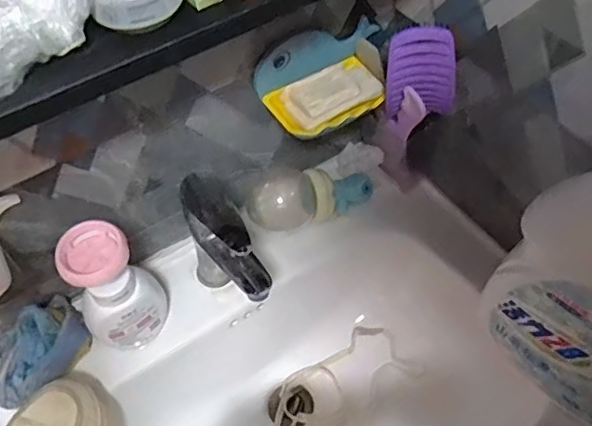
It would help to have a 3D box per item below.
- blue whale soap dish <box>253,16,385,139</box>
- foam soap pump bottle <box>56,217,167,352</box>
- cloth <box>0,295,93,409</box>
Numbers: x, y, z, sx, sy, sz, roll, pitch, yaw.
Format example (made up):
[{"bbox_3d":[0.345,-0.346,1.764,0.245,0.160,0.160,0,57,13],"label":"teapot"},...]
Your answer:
[{"bbox_3d":[0.041,-0.150,0.628,0.154,0.064,0.087,-28,56,-17],"label":"blue whale soap dish"},{"bbox_3d":[-0.187,0.079,0.596,0.072,0.150,0.067,-1,53,2],"label":"foam soap pump bottle"},{"bbox_3d":[-0.289,0.153,0.611,0.082,0.058,0.139,38,63,27],"label":"cloth"}]

